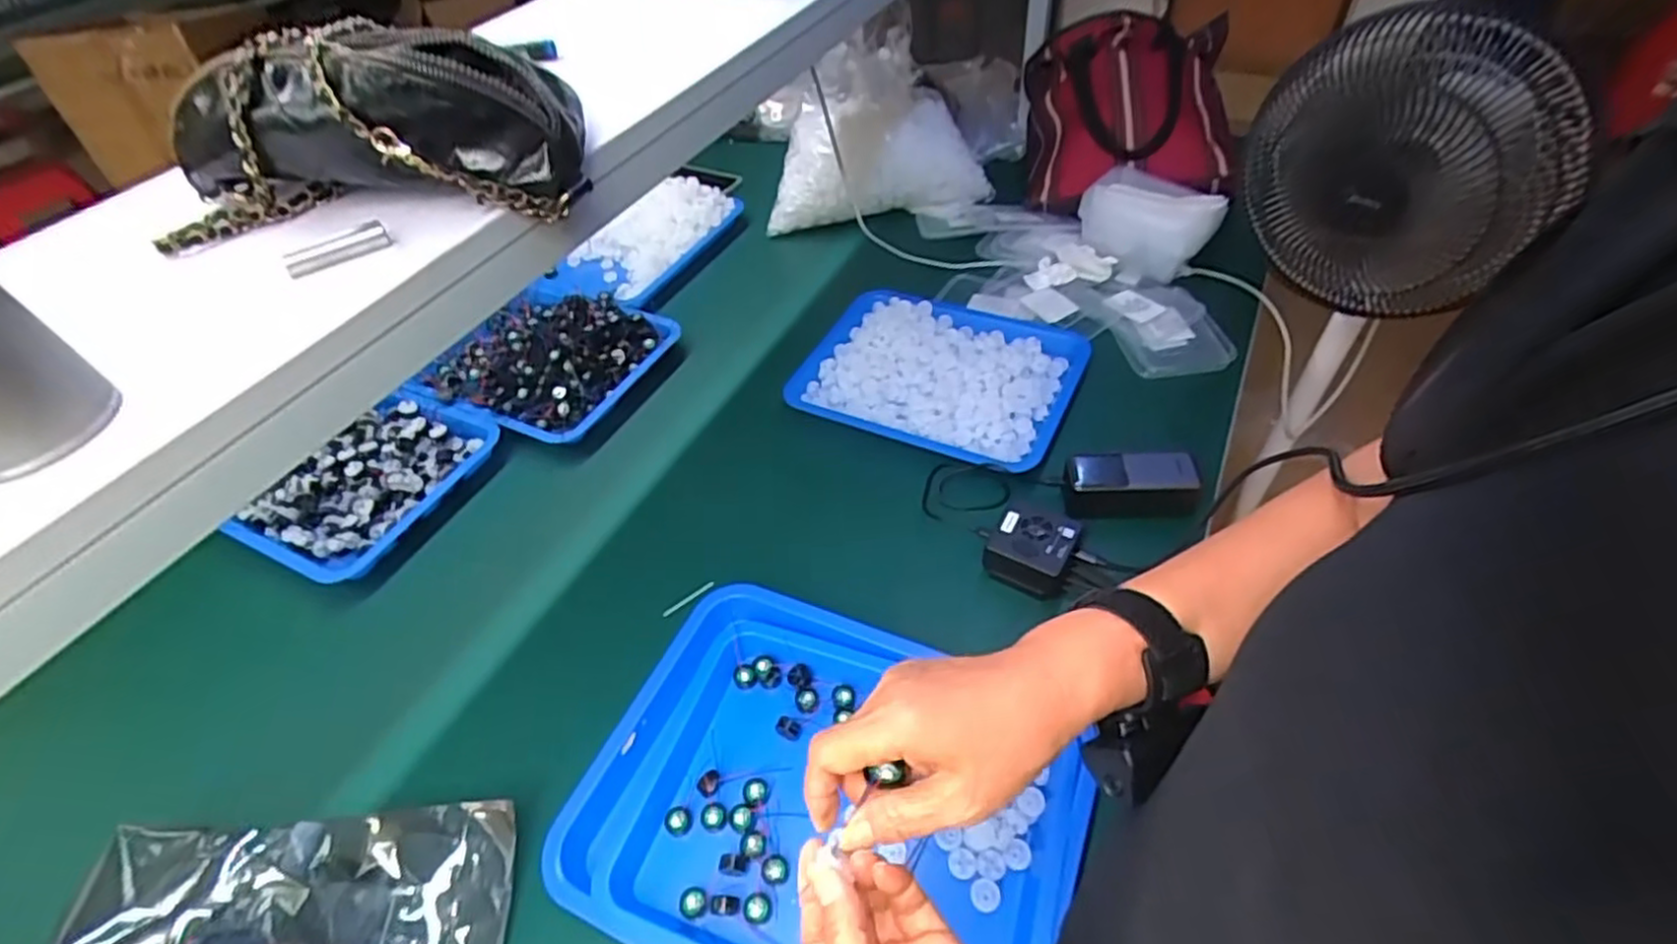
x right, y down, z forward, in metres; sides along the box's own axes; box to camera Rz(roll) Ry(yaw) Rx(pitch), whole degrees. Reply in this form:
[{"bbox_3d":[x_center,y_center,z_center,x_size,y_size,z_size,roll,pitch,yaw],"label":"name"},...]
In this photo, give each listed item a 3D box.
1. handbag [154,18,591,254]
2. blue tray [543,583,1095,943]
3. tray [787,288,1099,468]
[{"bbox_3d":[-0.273,-0.203,0.417,0.225,0.089,0.088,-5,48,2],"label":"handbag"},{"bbox_3d":[-0.029,0.259,0.585,0.417,0.037,0.296,16,52,19],"label":"blue tray"},{"bbox_3d":[0.121,-0.129,0.885,0.327,0.036,0.243,16,52,19],"label":"tray"}]

